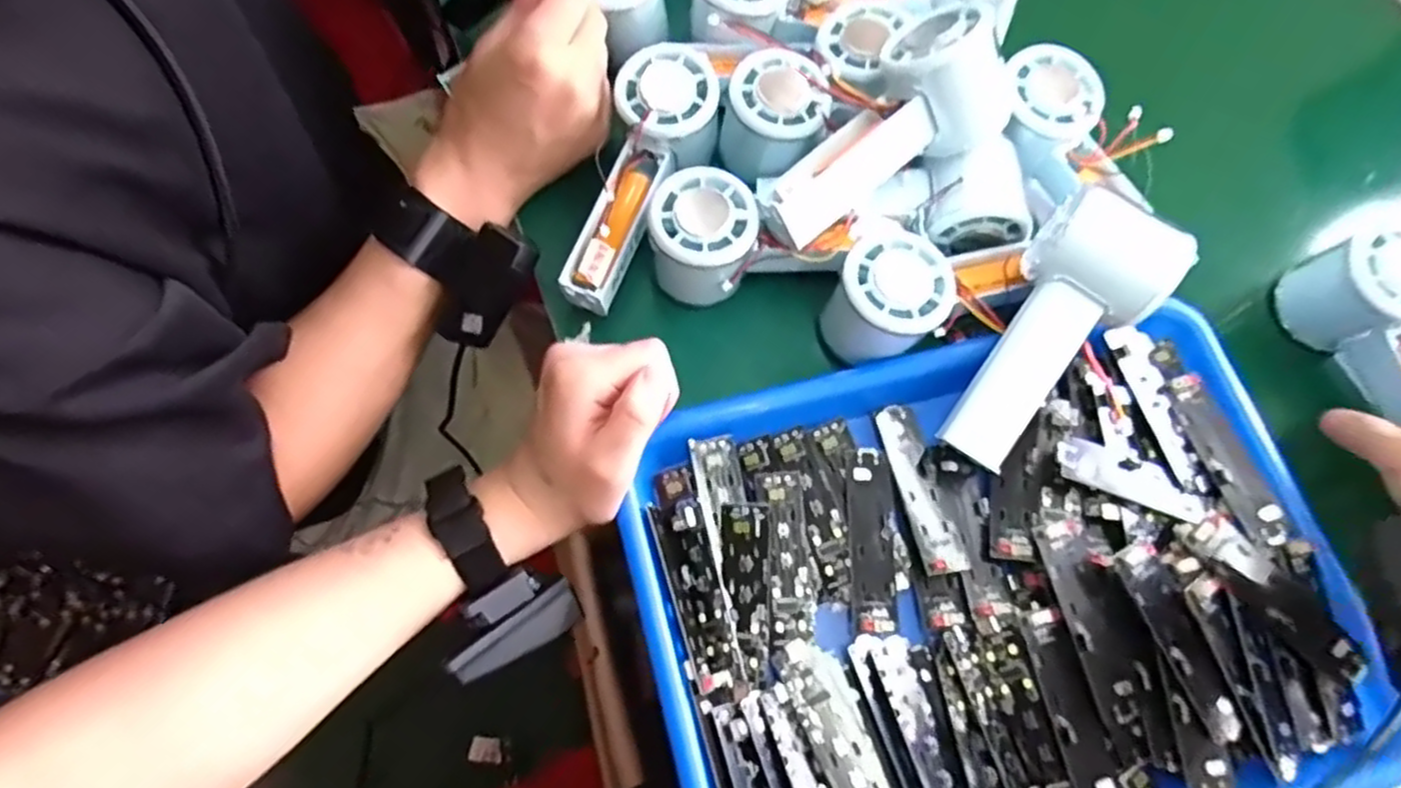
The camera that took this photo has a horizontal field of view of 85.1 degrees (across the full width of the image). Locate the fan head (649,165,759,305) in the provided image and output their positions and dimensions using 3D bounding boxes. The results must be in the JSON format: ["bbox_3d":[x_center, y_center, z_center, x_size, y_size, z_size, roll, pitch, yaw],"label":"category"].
[{"bbox_3d":[0.001,-0.085,0.418,0.055,0.049,0.056,12,69,2],"label":"fan head"}]

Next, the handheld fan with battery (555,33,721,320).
[{"bbox_3d":[-0.036,-0.121,0.438,0.053,0.044,0.154,23,86,6],"label":"handheld fan with battery"}]

